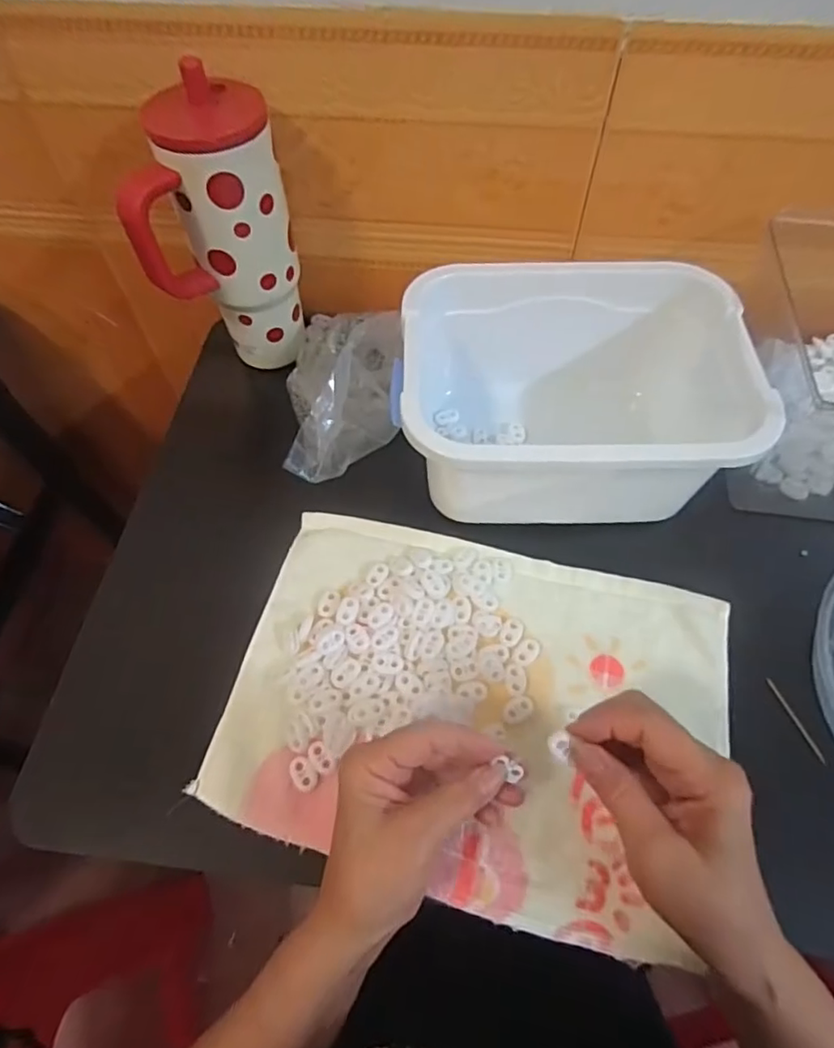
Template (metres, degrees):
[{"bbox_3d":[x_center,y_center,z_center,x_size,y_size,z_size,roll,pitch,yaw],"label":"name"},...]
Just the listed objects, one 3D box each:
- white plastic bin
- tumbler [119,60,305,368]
[{"bbox_3d":[0.114,-0.096,0.450,0.243,0.113,0.170,0,60,0],"label":"white plastic bin"},{"bbox_3d":[-0.157,-0.221,0.475,0.115,0.215,0.083,-14,61,-8],"label":"tumbler"}]

